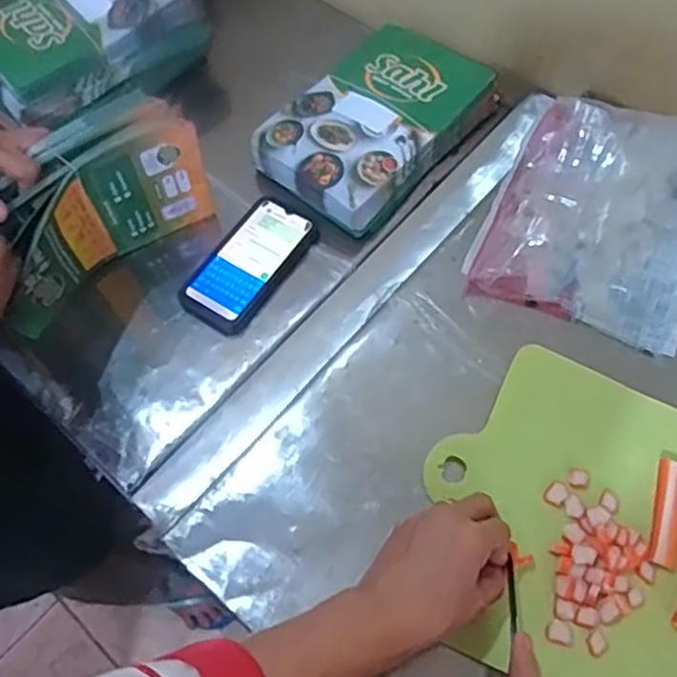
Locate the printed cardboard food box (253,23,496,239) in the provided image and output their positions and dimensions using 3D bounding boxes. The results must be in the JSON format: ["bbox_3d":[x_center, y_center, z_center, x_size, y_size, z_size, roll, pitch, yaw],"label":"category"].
[{"bbox_3d":[0.034,-0.251,0.780,0.179,0.053,0.255,36,72,18],"label":"printed cardboard food box"}]

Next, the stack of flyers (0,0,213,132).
[{"bbox_3d":[-0.307,-0.373,0.835,0.255,0.079,0.192,-41,69,-15],"label":"stack of flyers"}]

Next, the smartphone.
[{"bbox_3d":[-0.093,-0.083,0.729,0.081,0.016,0.159,29,70,16],"label":"smartphone"}]

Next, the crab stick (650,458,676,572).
[{"bbox_3d":[0.247,0.130,0.513,0.020,0.012,0.078,14,66,10],"label":"crab stick"}]

